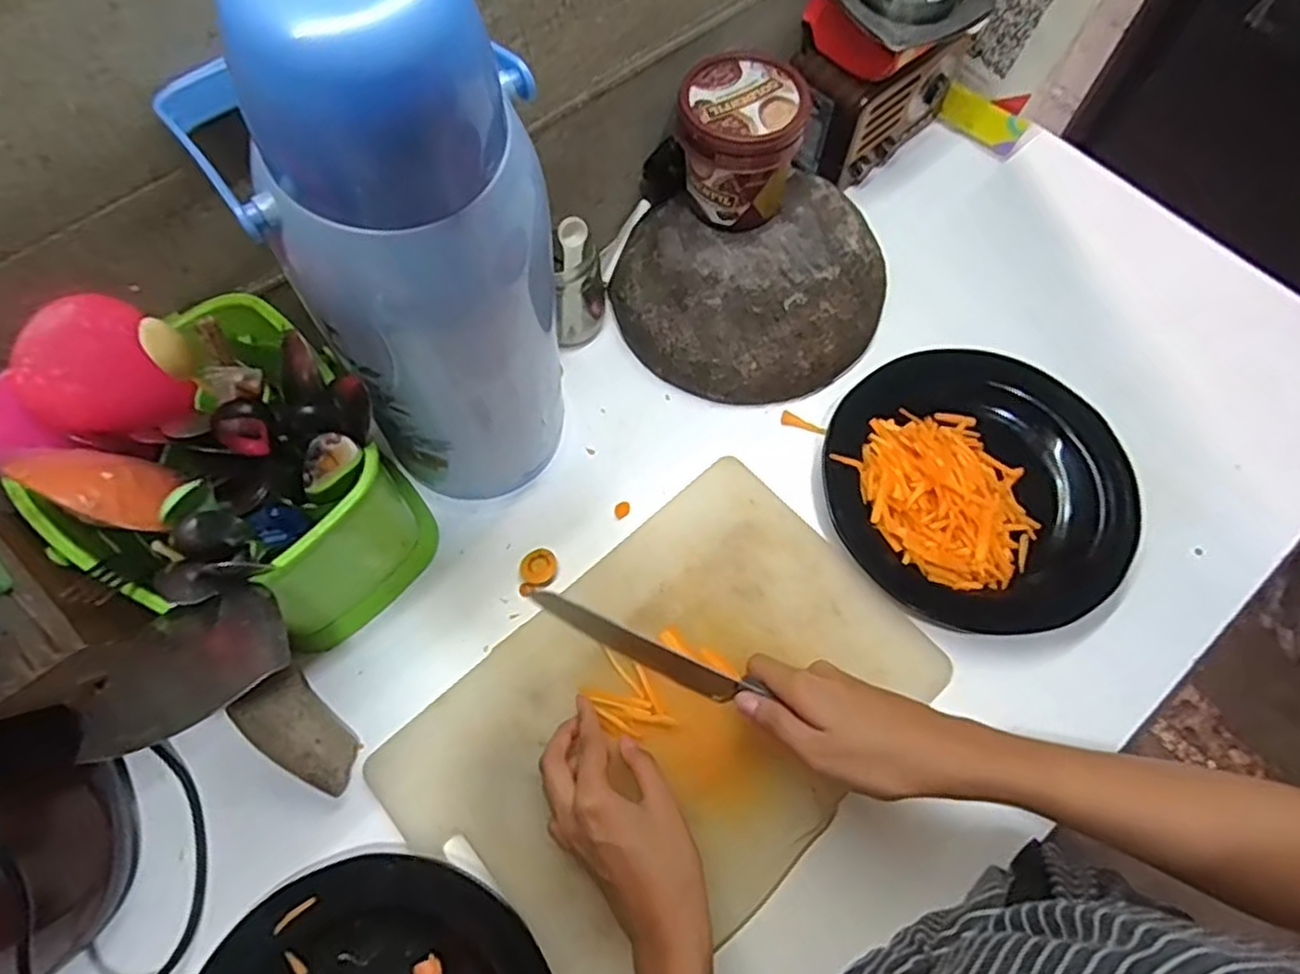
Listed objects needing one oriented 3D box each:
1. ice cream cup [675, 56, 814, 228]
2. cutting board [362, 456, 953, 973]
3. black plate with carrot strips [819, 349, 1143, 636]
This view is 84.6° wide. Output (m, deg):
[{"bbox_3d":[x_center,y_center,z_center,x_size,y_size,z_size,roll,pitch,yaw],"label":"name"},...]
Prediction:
[{"bbox_3d":[0.070,-0.264,0.562,0.092,0.099,0.083,4,67,2],"label":"ice cream cup"},{"bbox_3d":[0.013,0.156,0.490,0.343,0.017,0.233,-39,71,-15],"label":"cutting board"},{"bbox_3d":[0.248,-0.006,0.538,0.220,0.043,0.223,-1,66,2],"label":"black plate with carrot strips"}]

